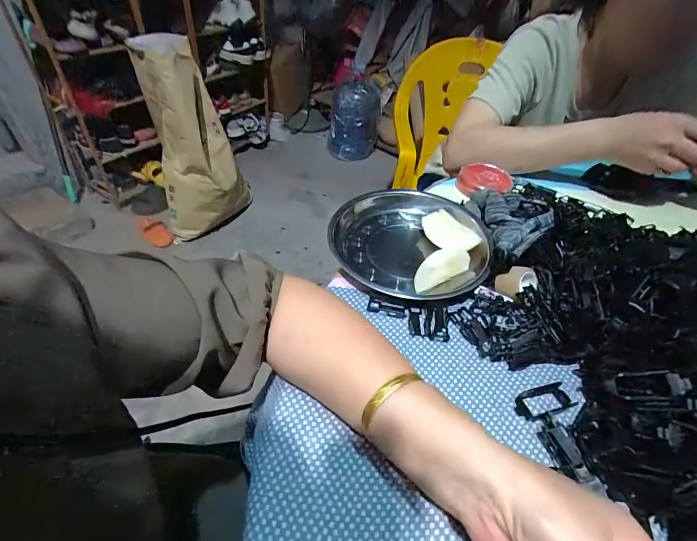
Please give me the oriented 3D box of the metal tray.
[{"bbox_3d":[0.070,-0.033,0.405,0.173,0.034,0.176,-4,46,-10],"label":"metal tray"}]

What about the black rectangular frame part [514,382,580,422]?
[{"bbox_3d":[0.170,0.111,0.301,0.058,0.013,0.023,-9,47,-14],"label":"black rectangular frame part"}]

